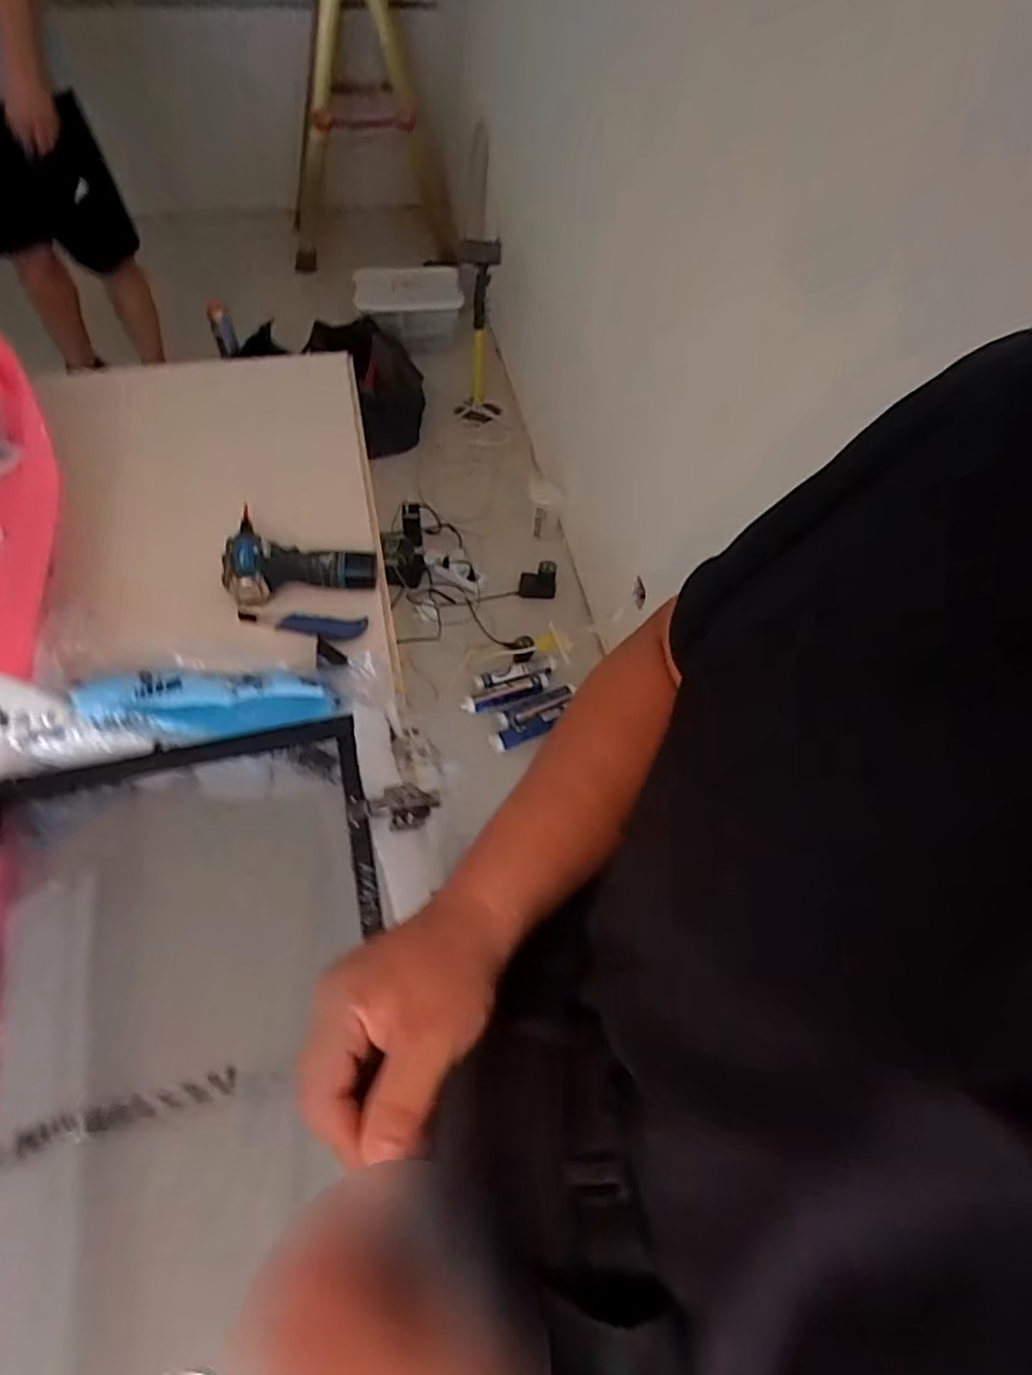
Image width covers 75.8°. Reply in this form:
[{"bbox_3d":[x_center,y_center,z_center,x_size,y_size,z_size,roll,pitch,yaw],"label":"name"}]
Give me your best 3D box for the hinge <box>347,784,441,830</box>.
[{"bbox_3d":[-0.127,0.123,0.687,0.092,0.028,0.042,-1,58,-6],"label":"hinge"}]

